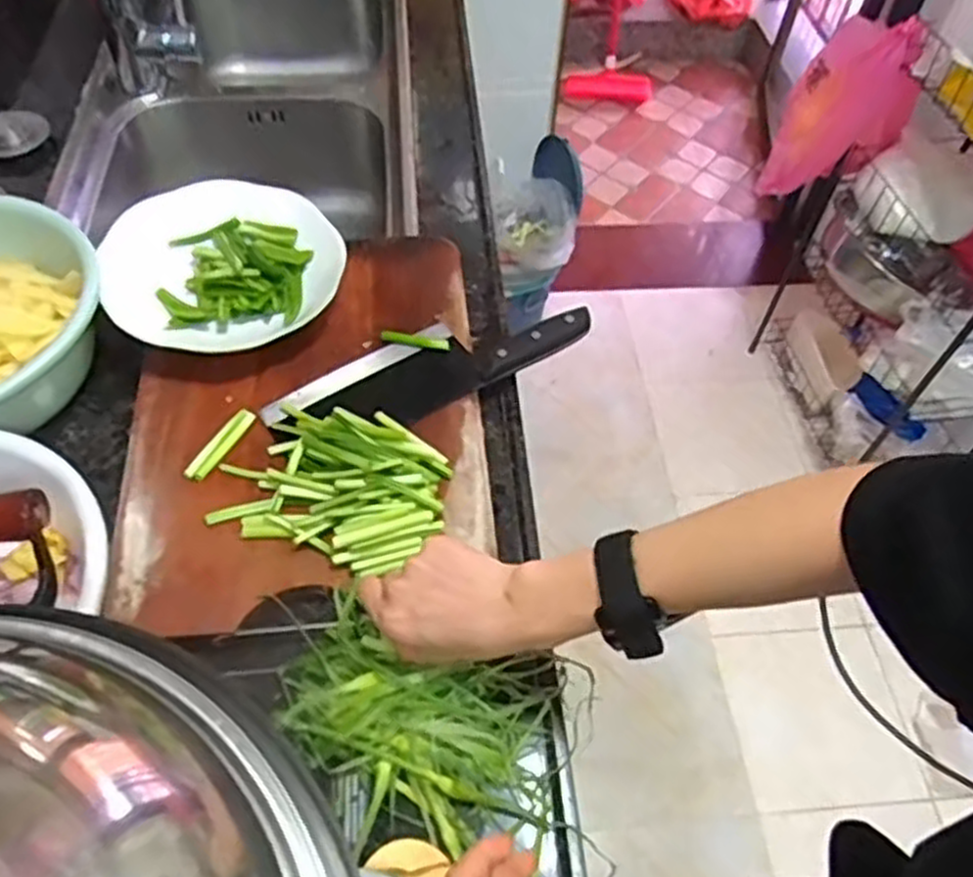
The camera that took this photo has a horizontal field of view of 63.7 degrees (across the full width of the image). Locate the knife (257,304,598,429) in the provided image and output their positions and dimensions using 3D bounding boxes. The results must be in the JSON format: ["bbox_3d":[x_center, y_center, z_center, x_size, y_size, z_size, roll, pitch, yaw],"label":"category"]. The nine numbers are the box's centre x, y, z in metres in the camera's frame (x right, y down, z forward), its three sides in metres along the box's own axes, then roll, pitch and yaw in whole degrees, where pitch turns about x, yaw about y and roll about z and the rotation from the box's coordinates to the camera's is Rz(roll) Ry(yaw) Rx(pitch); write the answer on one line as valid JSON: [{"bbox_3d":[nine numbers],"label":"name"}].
[{"bbox_3d":[-0.042,-0.064,0.672,0.285,0.015,0.084,-28,60,-21],"label":"knife"}]

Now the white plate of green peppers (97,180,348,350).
[{"bbox_3d":[-0.239,-0.157,0.708,0.209,0.052,0.159,-5,55,-7],"label":"white plate of green peppers"}]

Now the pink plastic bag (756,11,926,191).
[{"bbox_3d":[0.625,-0.565,1.379,0.192,0.340,0.053,26,57,15],"label":"pink plastic bag"}]

